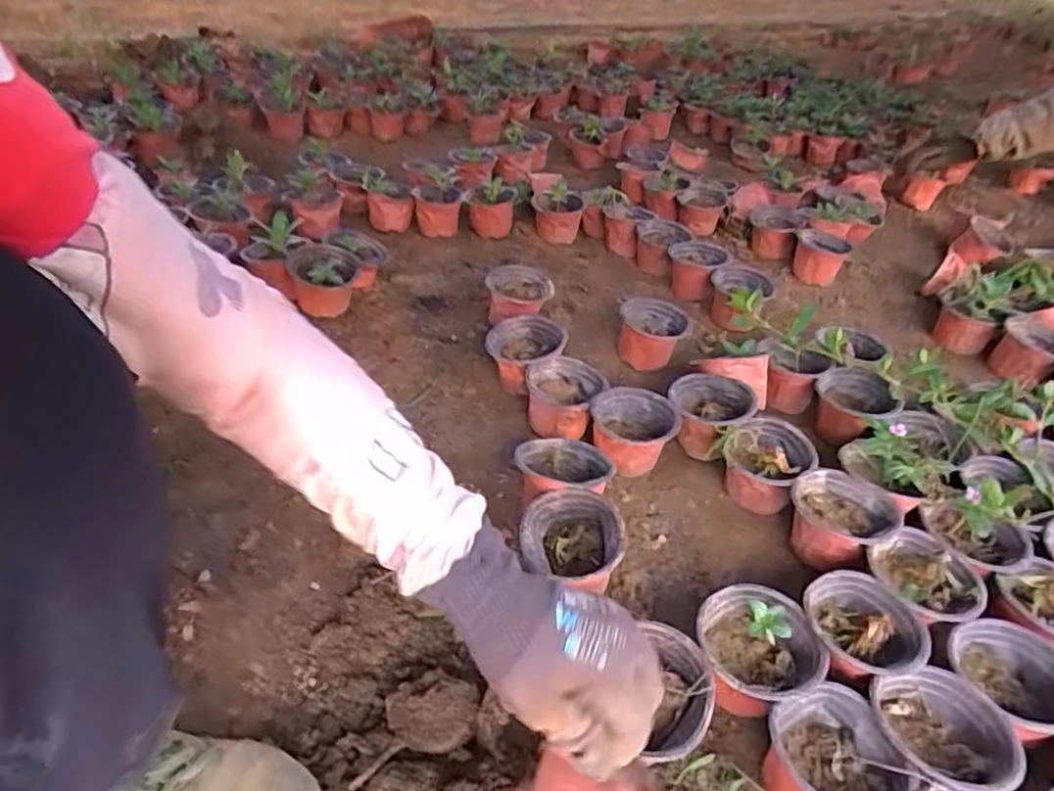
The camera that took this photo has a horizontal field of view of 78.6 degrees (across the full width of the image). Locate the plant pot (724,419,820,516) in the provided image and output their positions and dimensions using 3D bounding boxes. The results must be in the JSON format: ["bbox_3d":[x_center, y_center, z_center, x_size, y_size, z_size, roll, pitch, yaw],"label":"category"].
[{"bbox_3d":[0.267,0.084,0.718,0.080,0.078,0.101,30,44,29],"label":"plant pot"}]

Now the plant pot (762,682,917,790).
[{"bbox_3d":[0.220,0.278,0.477,0.092,0.072,0.089,3,37,-2],"label":"plant pot"}]

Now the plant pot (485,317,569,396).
[{"bbox_3d":[-0.002,-0.053,0.844,0.099,0.077,0.102,3,37,-2],"label":"plant pot"}]

